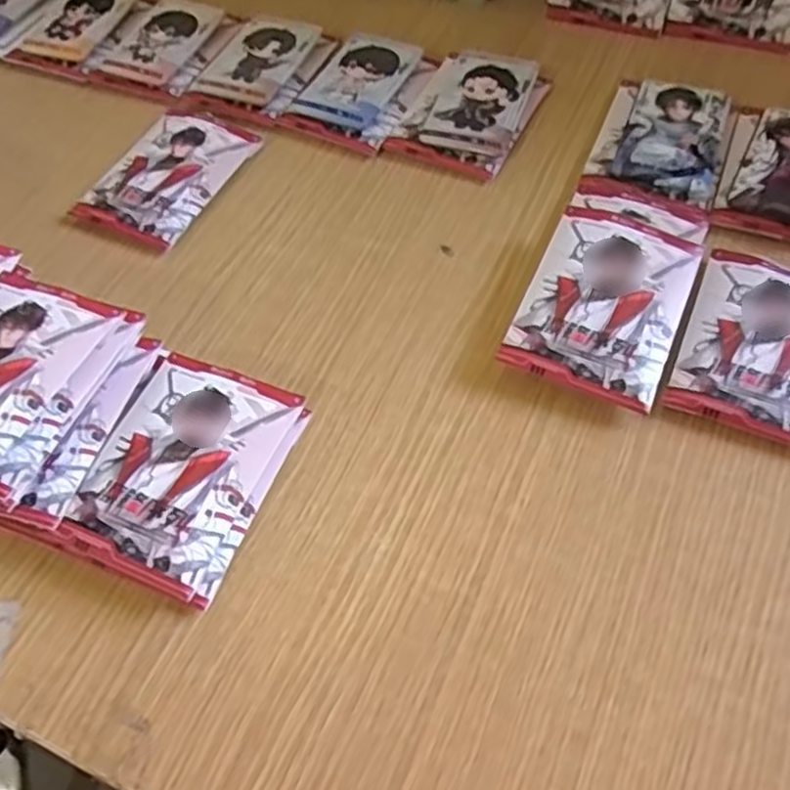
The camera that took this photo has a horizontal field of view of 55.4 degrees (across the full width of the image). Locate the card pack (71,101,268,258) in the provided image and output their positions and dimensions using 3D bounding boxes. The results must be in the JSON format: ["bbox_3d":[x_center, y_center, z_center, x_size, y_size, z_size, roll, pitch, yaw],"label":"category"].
[{"bbox_3d":[-0.136,-0.133,0.452,0.070,0.010,0.105,24,61,19],"label":"card pack"}]

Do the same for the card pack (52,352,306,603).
[{"bbox_3d":[-0.094,0.029,0.330,0.070,0.007,0.099,20,60,14],"label":"card pack"}]

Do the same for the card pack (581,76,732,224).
[{"bbox_3d":[0.154,-0.145,0.433,0.071,0.018,0.093,16,59,15],"label":"card pack"}]

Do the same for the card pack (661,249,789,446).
[{"bbox_3d":[0.176,-0.024,0.355,0.073,0.011,0.099,20,60,17],"label":"card pack"}]

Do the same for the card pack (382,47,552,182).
[{"bbox_3d":[0.046,-0.179,0.464,0.072,0.021,0.095,22,61,18],"label":"card pack"}]

